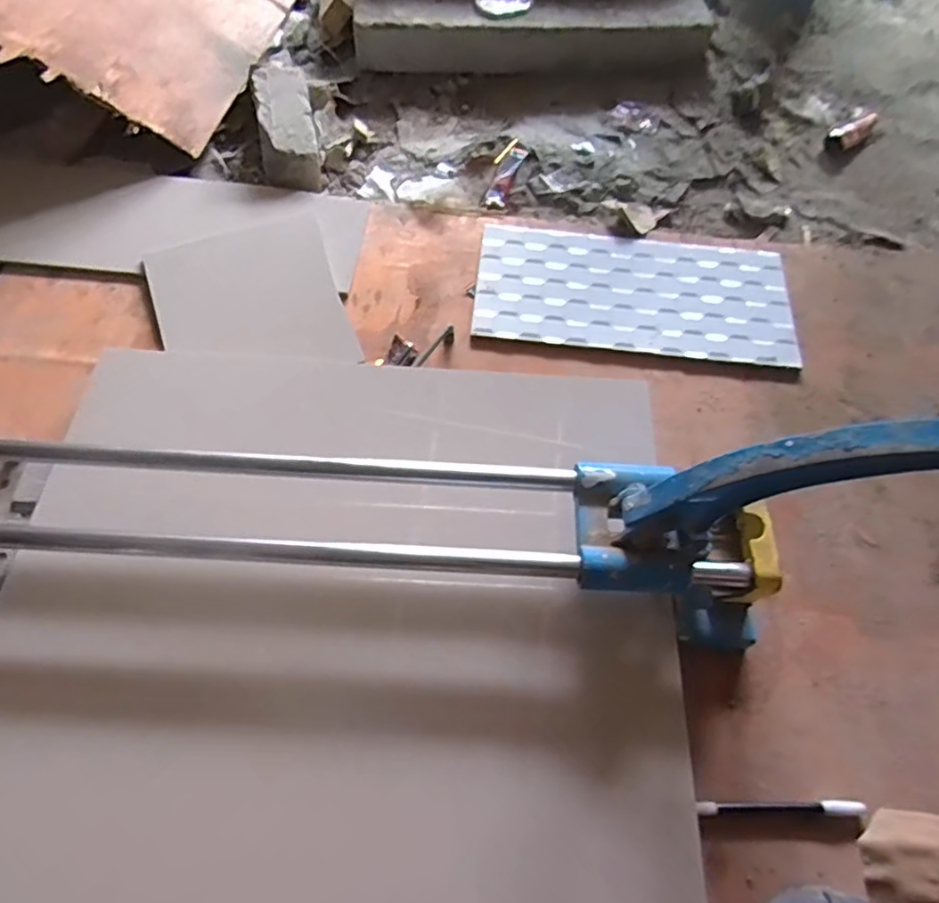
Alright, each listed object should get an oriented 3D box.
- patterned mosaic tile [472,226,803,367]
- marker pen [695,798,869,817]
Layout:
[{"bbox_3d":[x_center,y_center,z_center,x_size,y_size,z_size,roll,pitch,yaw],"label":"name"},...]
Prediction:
[{"bbox_3d":[0.210,-0.204,0.769,0.391,0.015,0.194,7,62,2],"label":"patterned mosaic tile"},{"bbox_3d":[0.255,0.294,0.495,0.142,0.011,0.012,0,62,-1],"label":"marker pen"}]

